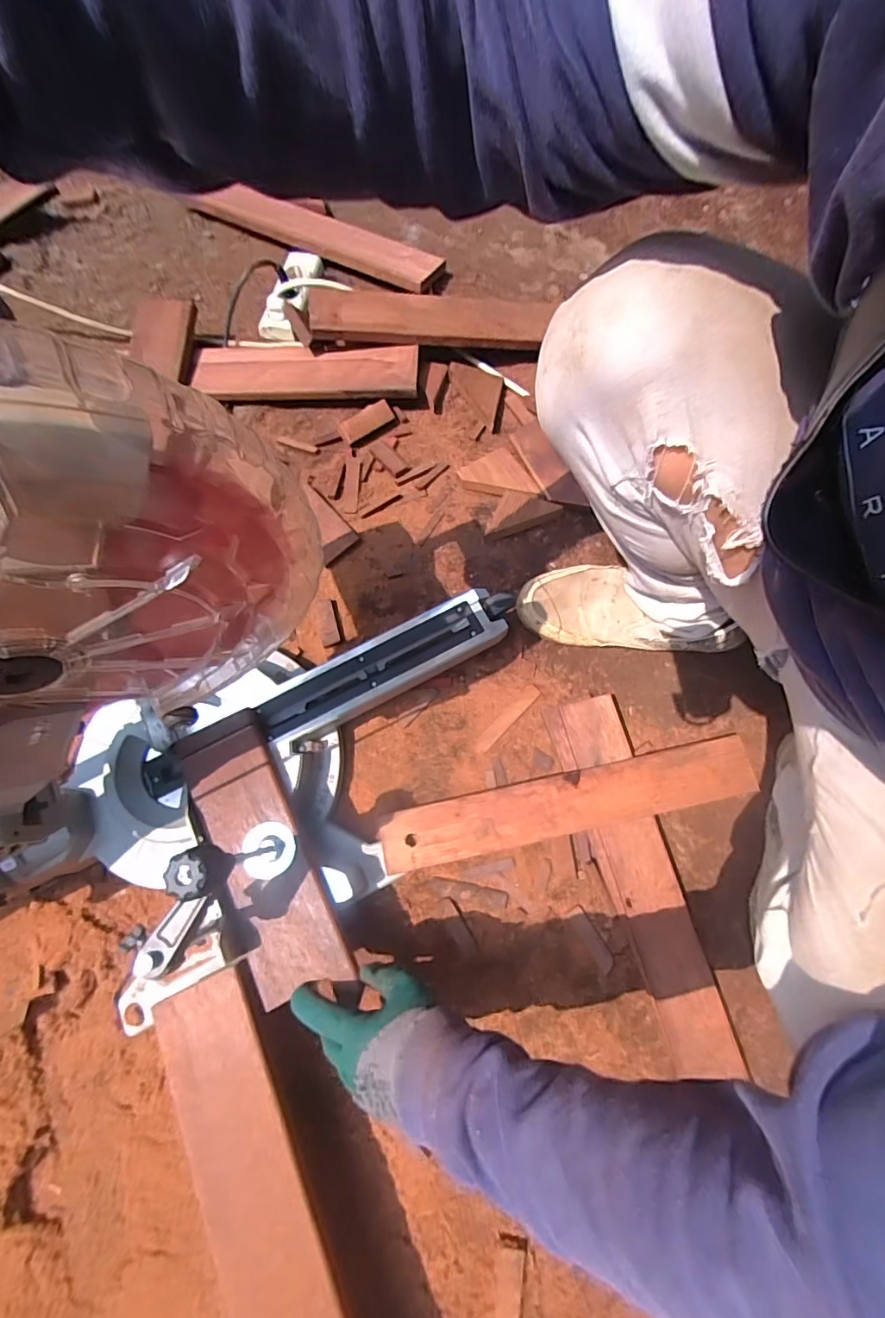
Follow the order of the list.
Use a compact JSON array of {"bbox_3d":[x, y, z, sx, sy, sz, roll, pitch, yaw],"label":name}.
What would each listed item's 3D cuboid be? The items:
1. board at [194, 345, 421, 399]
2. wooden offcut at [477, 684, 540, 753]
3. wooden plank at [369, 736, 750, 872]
[{"bbox_3d":[-0.208,-0.448,0.757,0.335,0.023,0.087,0,83,0],"label":"board"},{"bbox_3d":[0.084,0.075,0.630,0.107,0.004,0.018,-44,77,-11],"label":"wooden offcut"},{"bbox_3d":[0.142,0.165,0.561,0.424,0.014,0.065,-12,74,-2],"label":"wooden plank"}]

